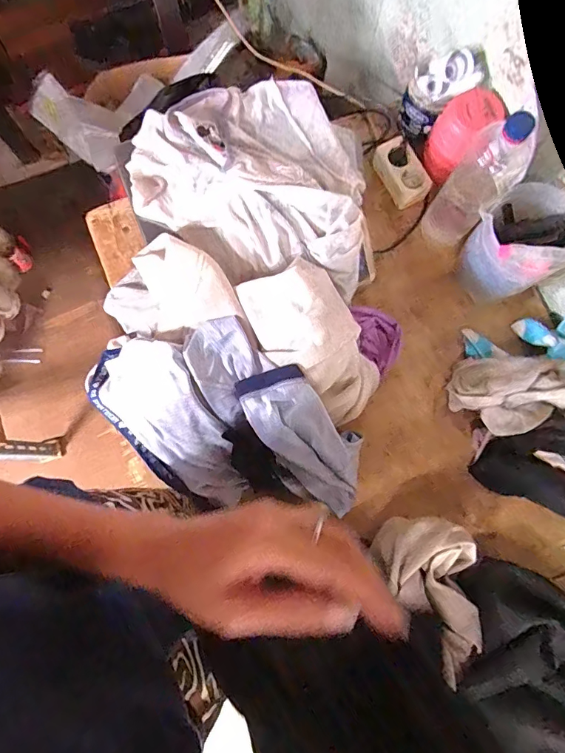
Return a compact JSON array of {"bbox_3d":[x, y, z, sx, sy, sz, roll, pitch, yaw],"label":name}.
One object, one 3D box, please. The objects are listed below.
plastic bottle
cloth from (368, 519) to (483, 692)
[{"bbox_3d":[0.273,-0.266,0.615,0.075,0.216,0.067,40,82,6],"label":"plastic bottle"},{"bbox_3d":[0.215,0.282,0.583,0.119,0.068,0.187,-30,82,-6],"label":"cloth"}]

